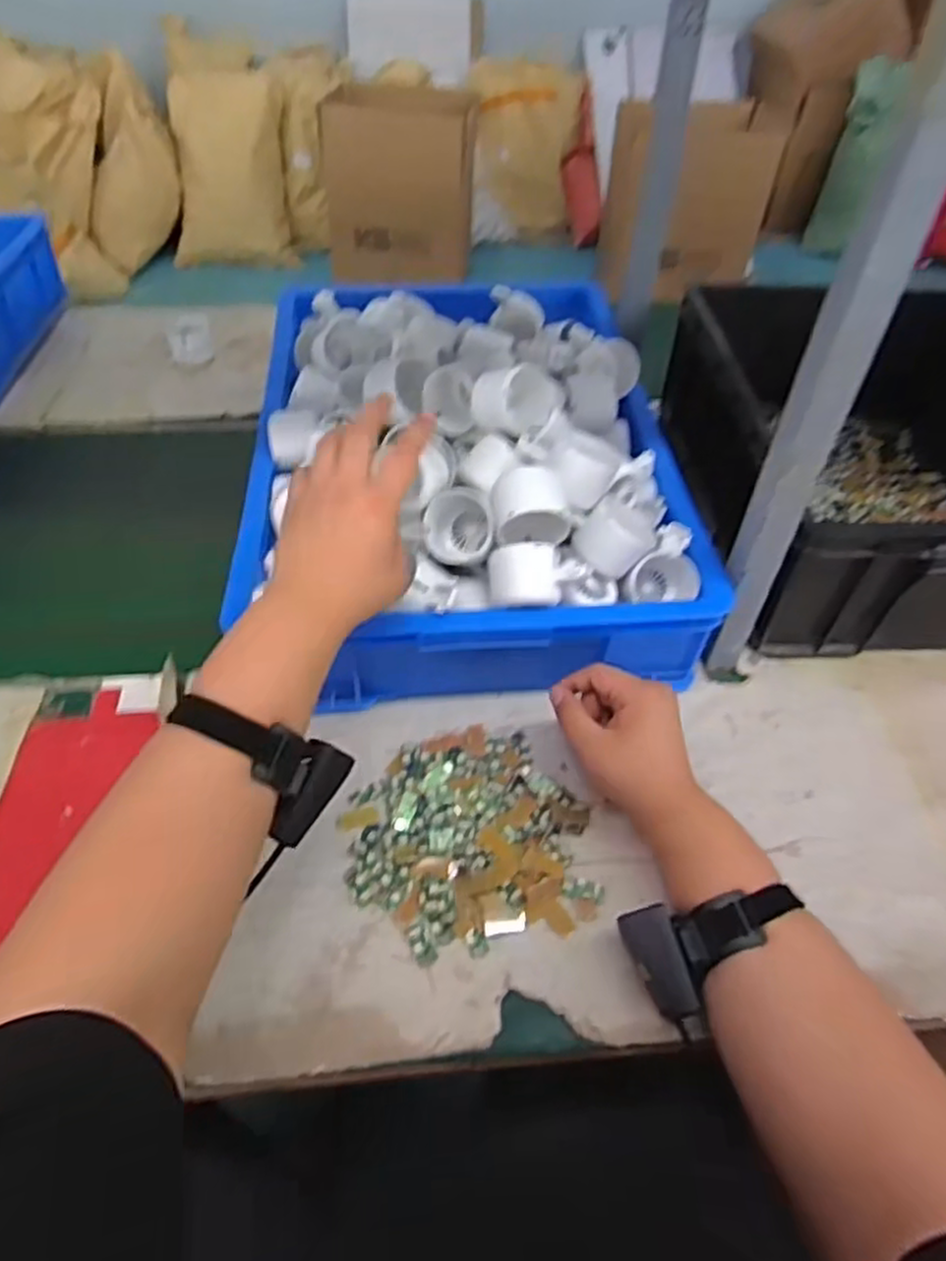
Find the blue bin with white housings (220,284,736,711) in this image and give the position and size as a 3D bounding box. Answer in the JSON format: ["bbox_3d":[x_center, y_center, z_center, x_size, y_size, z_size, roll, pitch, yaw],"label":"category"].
[{"bbox_3d":[-0.012,-0.208,0.788,0.405,0.200,0.567,-2,48,-5],"label":"blue bin with white housings"}]

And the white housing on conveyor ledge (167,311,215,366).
[{"bbox_3d":[-0.403,-0.416,1.071,0.060,0.039,0.079,-12,50,-13],"label":"white housing on conveyor ledge"}]

